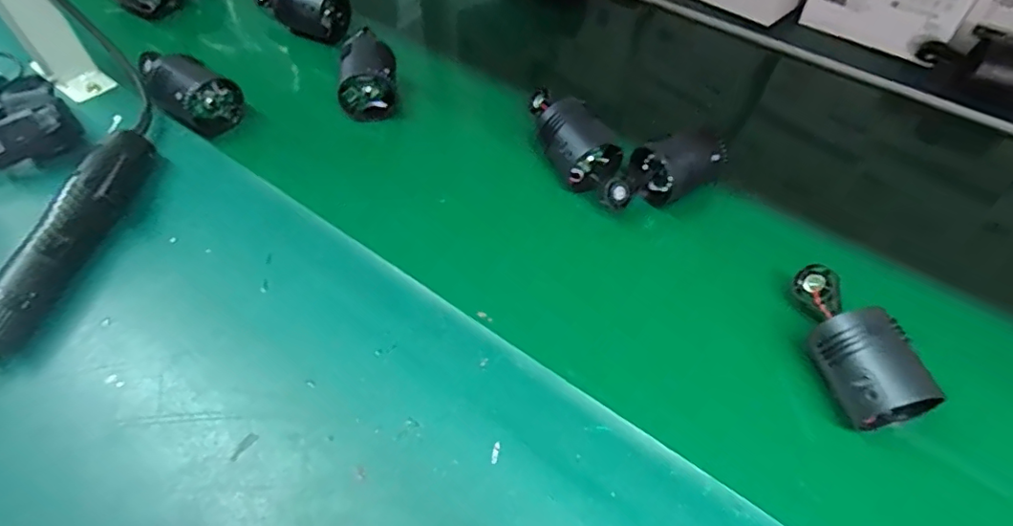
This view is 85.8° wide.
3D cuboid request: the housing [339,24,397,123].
[{"bbox_3d":[-0.136,-0.182,0.533,0.055,0.057,0.055,-3,53,-3],"label":"housing"}]

